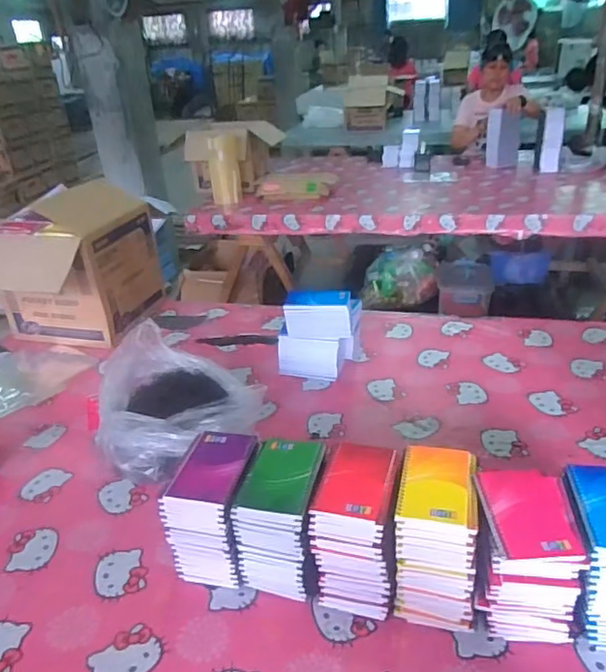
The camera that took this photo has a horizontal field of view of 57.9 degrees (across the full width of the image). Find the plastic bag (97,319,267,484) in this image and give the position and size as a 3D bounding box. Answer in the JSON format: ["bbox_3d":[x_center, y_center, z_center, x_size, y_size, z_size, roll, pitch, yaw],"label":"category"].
[{"bbox_3d":[-0.243,0.127,0.994,0.253,0.165,0.293,-26,35,-35],"label":"plastic bag"}]

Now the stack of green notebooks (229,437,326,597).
[{"bbox_3d":[-0.025,0.245,0.736,0.096,0.173,0.130,4,29,14],"label":"stack of green notebooks"}]

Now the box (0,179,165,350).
[{"bbox_3d":[-0.602,-0.180,1.432,0.326,0.336,0.357,4,29,15],"label":"box"}]

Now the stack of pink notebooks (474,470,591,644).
[{"bbox_3d":[0.261,0.268,0.665,0.106,0.164,0.134,-1,29,6],"label":"stack of pink notebooks"}]

